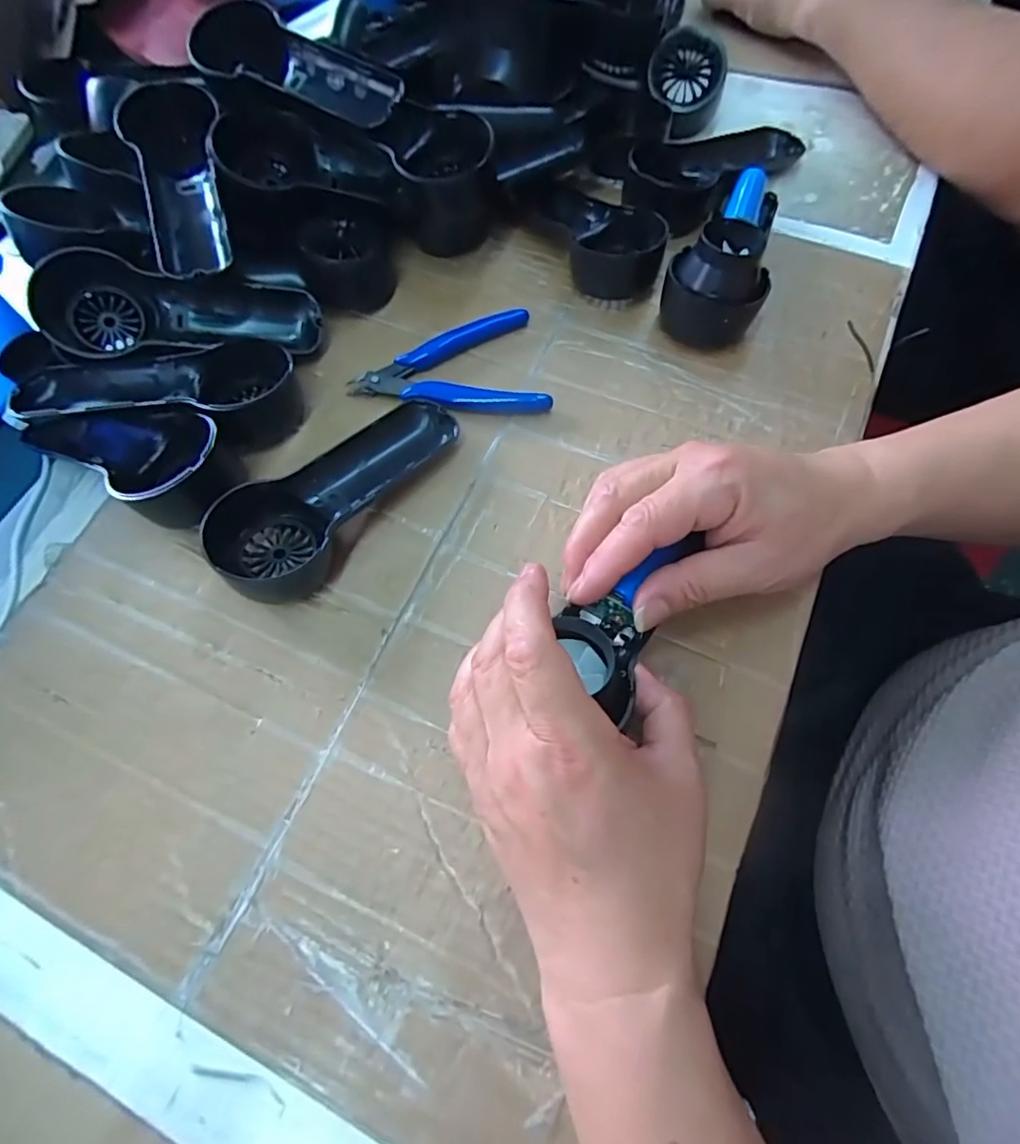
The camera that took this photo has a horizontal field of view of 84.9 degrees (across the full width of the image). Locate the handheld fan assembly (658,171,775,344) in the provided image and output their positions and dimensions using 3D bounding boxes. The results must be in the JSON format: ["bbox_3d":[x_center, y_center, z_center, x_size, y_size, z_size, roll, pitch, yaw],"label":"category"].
[{"bbox_3d":[0.142,-0.215,0.359,0.059,0.056,0.144,18,69,10],"label":"handheld fan assembly"}]

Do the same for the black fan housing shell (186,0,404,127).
[{"bbox_3d":[-0.134,-0.321,0.350,0.148,0.027,0.048,21,70,11],"label":"black fan housing shell"}]

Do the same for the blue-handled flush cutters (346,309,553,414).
[{"bbox_3d":[-0.037,-0.132,0.354,0.120,0.012,0.073,-1,67,3],"label":"blue-handled flush cutters"}]

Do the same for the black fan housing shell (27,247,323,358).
[{"bbox_3d":[-0.198,-0.158,0.345,0.153,0.040,0.059,-4,92,-10],"label":"black fan housing shell"}]

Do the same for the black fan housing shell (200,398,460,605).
[{"bbox_3d":[-0.100,-0.052,0.310,0.065,0.037,0.149,37,74,16],"label":"black fan housing shell"}]

